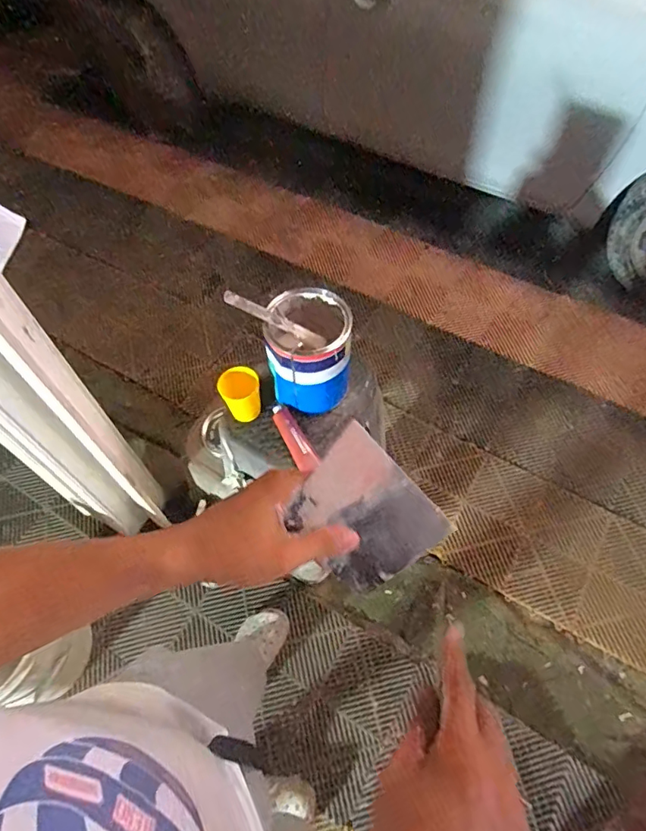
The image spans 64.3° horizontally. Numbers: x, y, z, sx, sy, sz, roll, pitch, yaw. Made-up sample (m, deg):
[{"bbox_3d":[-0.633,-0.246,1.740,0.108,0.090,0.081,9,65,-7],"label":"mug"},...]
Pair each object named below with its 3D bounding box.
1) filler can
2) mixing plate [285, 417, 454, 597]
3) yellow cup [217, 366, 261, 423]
[{"bbox_3d":[-0.023,-0.120,1.036,0.153,0.209,0.160,-1,59,2],"label":"filler can"},{"bbox_3d":[0.035,0.084,0.417,0.099,0.130,0.009,-43,22,0],"label":"mixing plate"},{"bbox_3d":[-0.164,-0.043,1.052,0.081,0.078,0.083,-26,61,-13],"label":"yellow cup"}]

